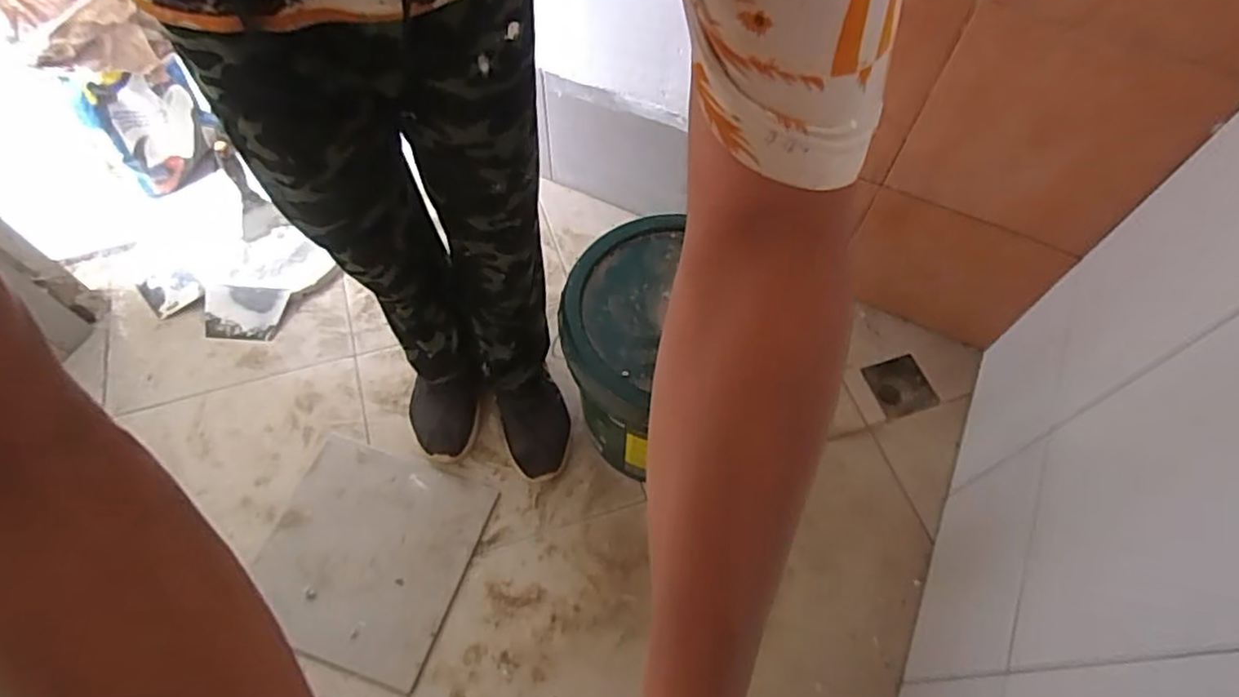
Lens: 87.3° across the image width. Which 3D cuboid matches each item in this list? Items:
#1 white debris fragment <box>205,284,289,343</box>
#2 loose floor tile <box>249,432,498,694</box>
[{"bbox_3d":[-0.692,-0.066,1.186,0.146,0.010,0.103,4,73,0],"label":"white debris fragment"},{"bbox_3d":[-0.381,0.304,0.976,0.293,0.016,0.300,18,57,5],"label":"loose floor tile"}]

